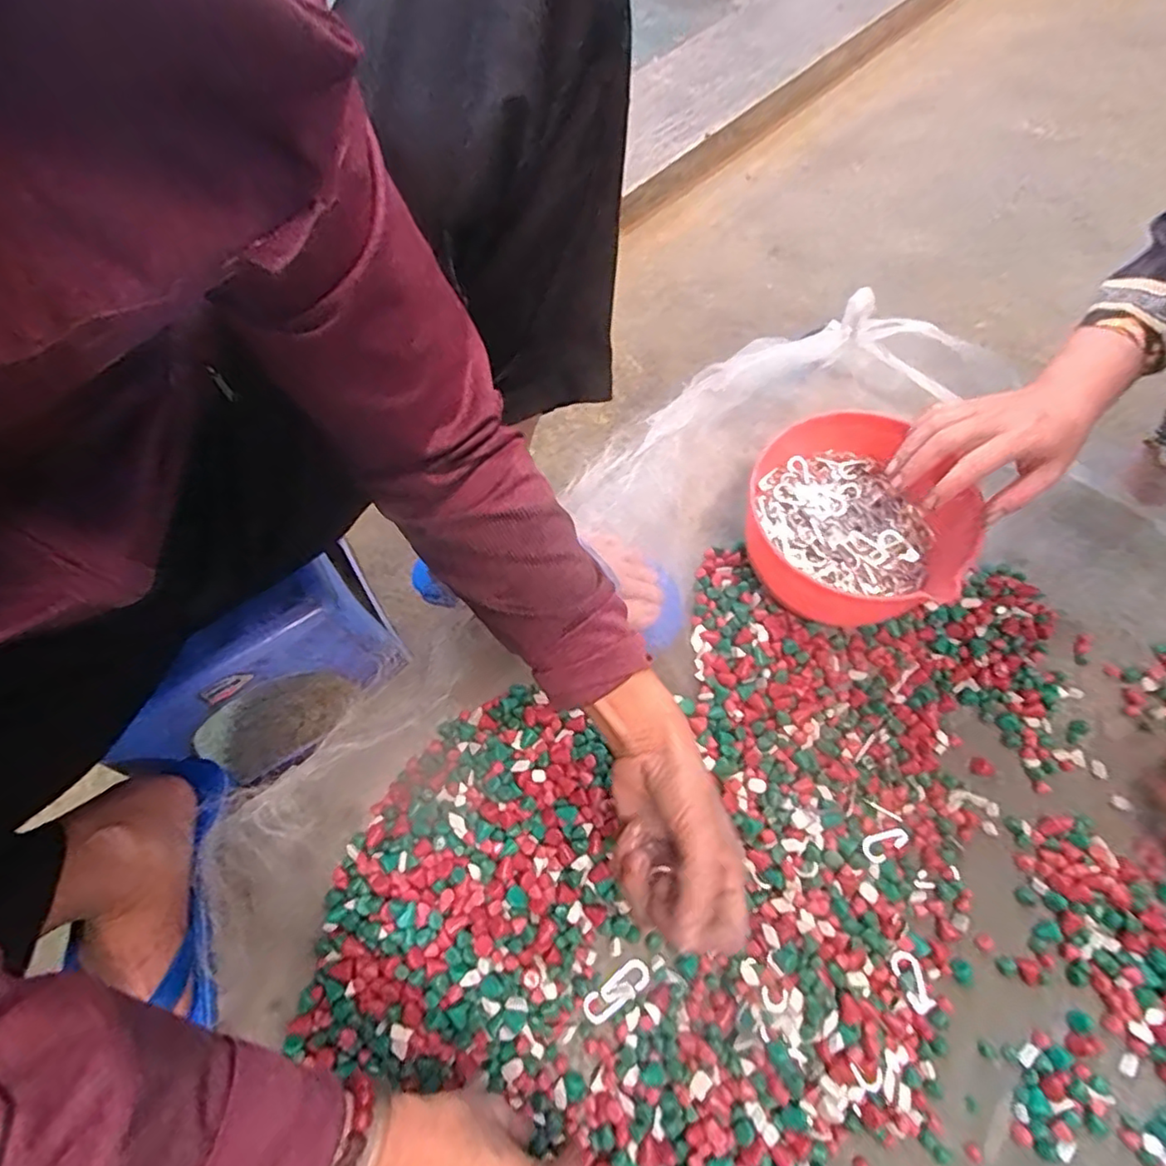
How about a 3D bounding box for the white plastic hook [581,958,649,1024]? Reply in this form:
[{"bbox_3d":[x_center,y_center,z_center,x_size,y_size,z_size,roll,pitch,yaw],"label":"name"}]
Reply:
[{"bbox_3d":[0.025,0.300,0.454,0.053,0.004,0.020,-29,62,-18],"label":"white plastic hook"}]

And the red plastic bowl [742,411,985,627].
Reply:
[{"bbox_3d":[0.236,-0.045,0.557,0.177,0.105,0.187,-1,65,1],"label":"red plastic bowl"}]

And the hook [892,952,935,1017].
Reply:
[{"bbox_3d":[0.242,0.293,0.455,0.020,0.004,0.040,-14,67,-8],"label":"hook"}]

